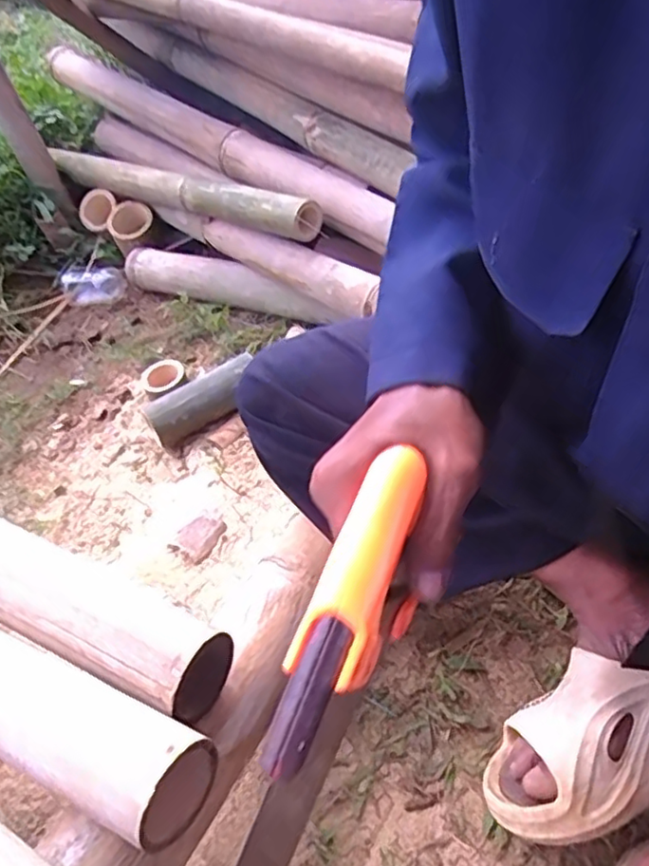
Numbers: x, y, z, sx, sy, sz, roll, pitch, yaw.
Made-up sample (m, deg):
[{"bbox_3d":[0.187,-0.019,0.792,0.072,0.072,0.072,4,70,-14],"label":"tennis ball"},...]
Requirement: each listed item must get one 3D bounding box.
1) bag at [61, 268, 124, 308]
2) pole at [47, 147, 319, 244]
[{"bbox_3d":[-0.416,-0.264,1.135,0.111,0.040,0.070,14,54,23],"label":"bag"},{"bbox_3d":[-0.267,-0.412,1.048,0.636,0.056,0.054,26,59,30],"label":"pole"}]

